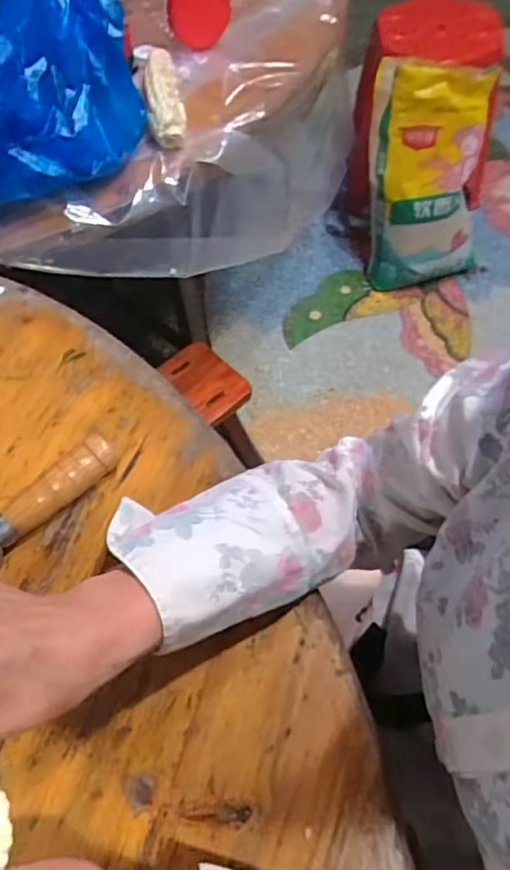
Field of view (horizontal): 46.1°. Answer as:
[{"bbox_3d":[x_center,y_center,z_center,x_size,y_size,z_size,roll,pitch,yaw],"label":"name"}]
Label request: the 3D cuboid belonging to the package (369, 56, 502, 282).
[{"bbox_3d":[0.415,-0.593,1.398,0.260,0.491,0.121,-12,40,-4],"label":"package"}]

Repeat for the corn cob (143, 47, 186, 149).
[{"bbox_3d":[-0.111,-0.406,0.718,0.041,0.042,0.134,-11,61,-3],"label":"corn cob"}]

